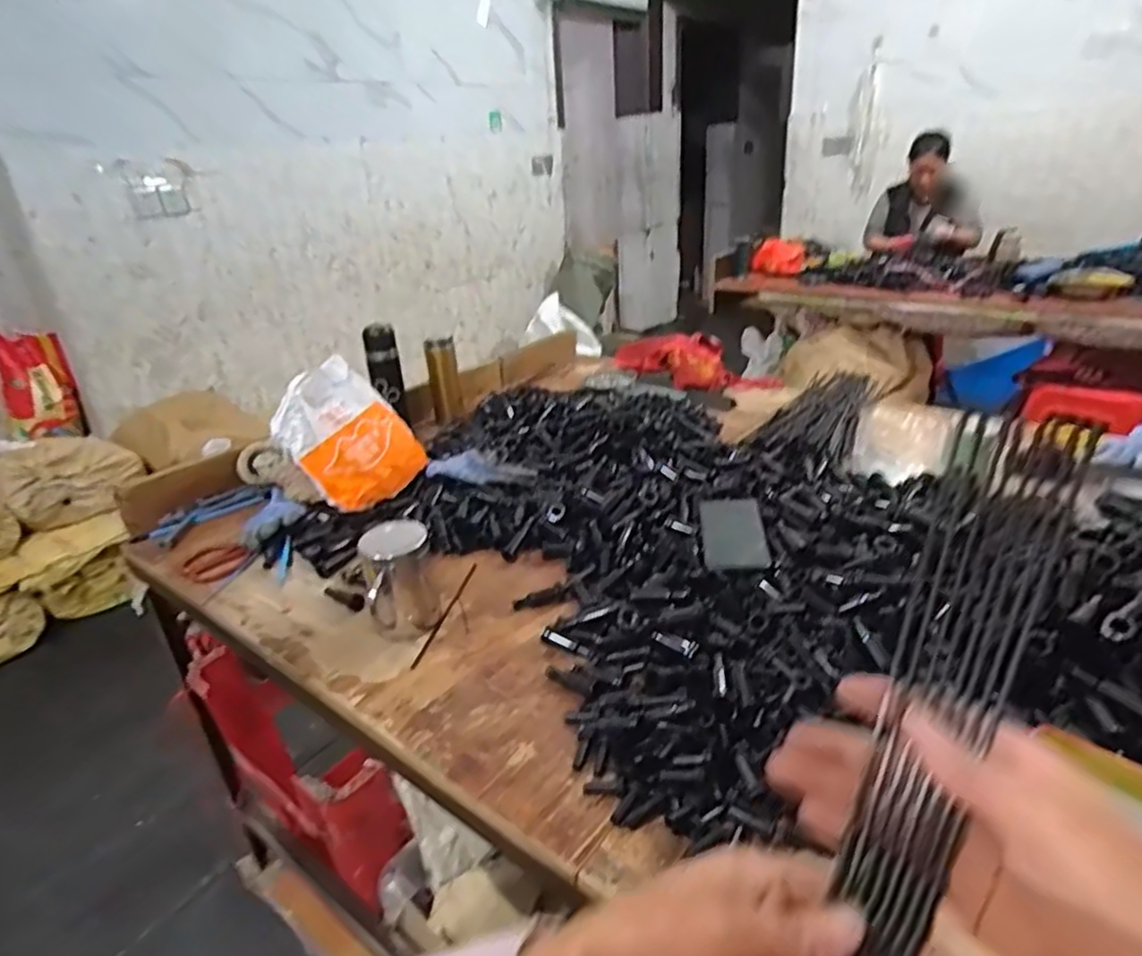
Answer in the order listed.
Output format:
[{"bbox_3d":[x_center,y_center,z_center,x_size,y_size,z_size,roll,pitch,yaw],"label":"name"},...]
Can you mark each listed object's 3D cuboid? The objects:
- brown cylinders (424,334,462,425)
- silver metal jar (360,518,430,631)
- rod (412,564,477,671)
[{"bbox_3d":[-0.271,-0.212,1.440,0.065,0.168,0.054,-10,27,-12],"label":"brown cylinders"},{"bbox_3d":[-0.206,0.117,0.811,0.081,0.106,0.093,-10,27,-12],"label":"silver metal jar"},{"bbox_3d":[-0.157,0.171,0.855,0.010,0.006,0.206,1,28,14],"label":"rod"}]

